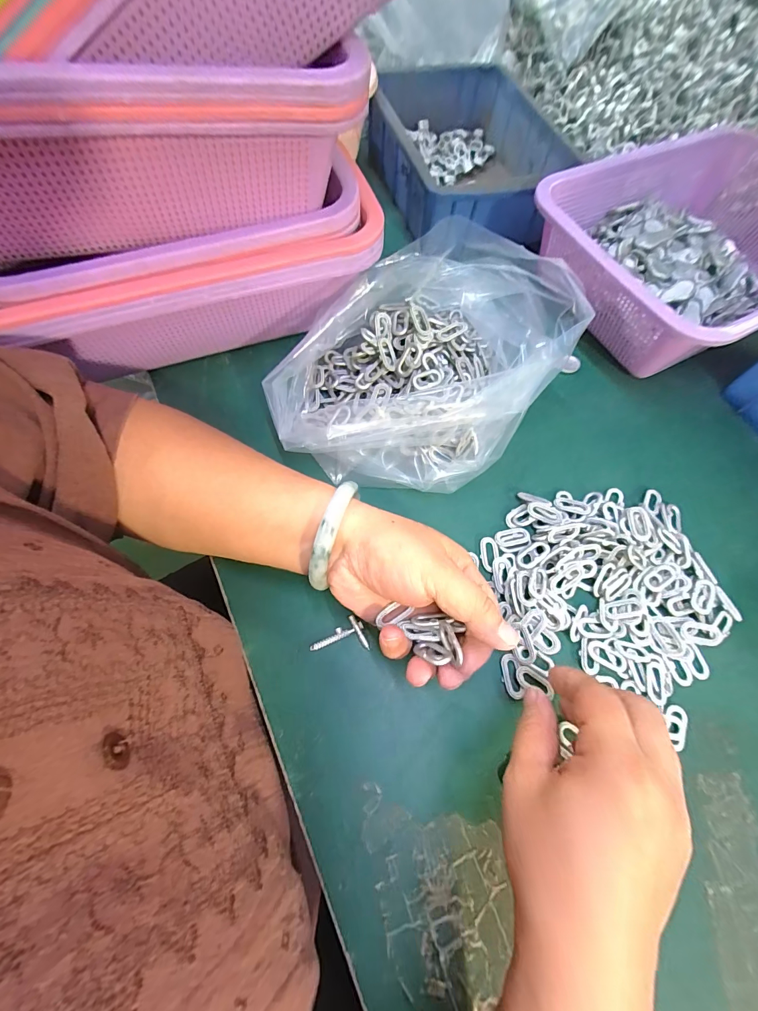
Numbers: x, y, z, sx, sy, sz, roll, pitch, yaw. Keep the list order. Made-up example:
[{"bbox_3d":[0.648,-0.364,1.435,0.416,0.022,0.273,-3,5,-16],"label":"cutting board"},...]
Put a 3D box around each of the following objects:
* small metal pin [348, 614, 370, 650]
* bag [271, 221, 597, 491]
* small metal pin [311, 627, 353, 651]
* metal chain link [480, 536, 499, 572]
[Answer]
[{"bbox_3d":[-0.012,0.086,0.256,0.007,0.004,0.024,-27,70,-13],"label":"small metal pin"},{"bbox_3d":[0.033,-0.111,0.299,0.173,0.095,0.218,38,70,14],"label":"bag"},{"bbox_3d":[-0.032,0.088,0.252,0.031,0.004,0.007,-23,69,-12],"label":"small metal pin"},{"bbox_3d":[0.083,0.036,0.282,0.014,0.004,0.027,3,66,-1],"label":"metal chain link"}]

